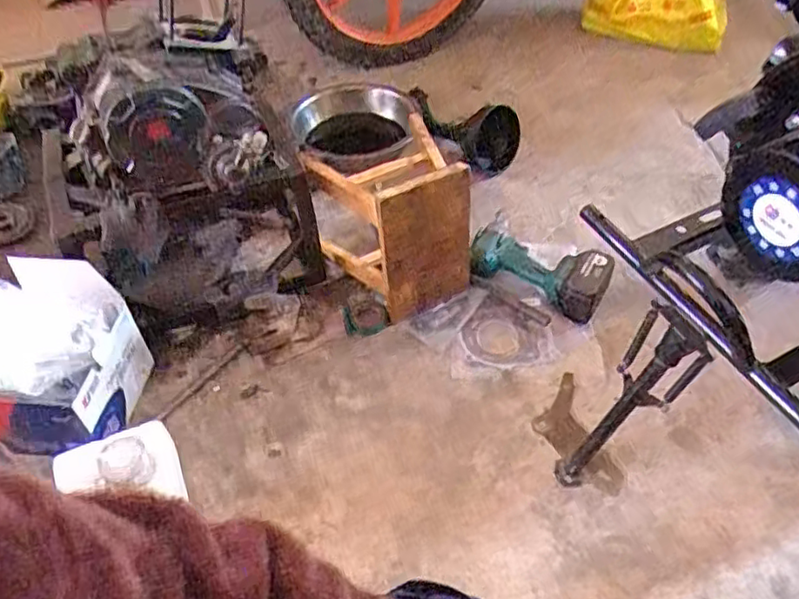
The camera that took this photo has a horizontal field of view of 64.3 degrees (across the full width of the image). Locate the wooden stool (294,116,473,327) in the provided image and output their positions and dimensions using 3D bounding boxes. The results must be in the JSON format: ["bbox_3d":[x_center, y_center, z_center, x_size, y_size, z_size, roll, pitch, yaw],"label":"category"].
[{"bbox_3d":[-0.004,-0.127,1.069,0.224,0.238,0.211,-22,51,-15],"label":"wooden stool"}]

